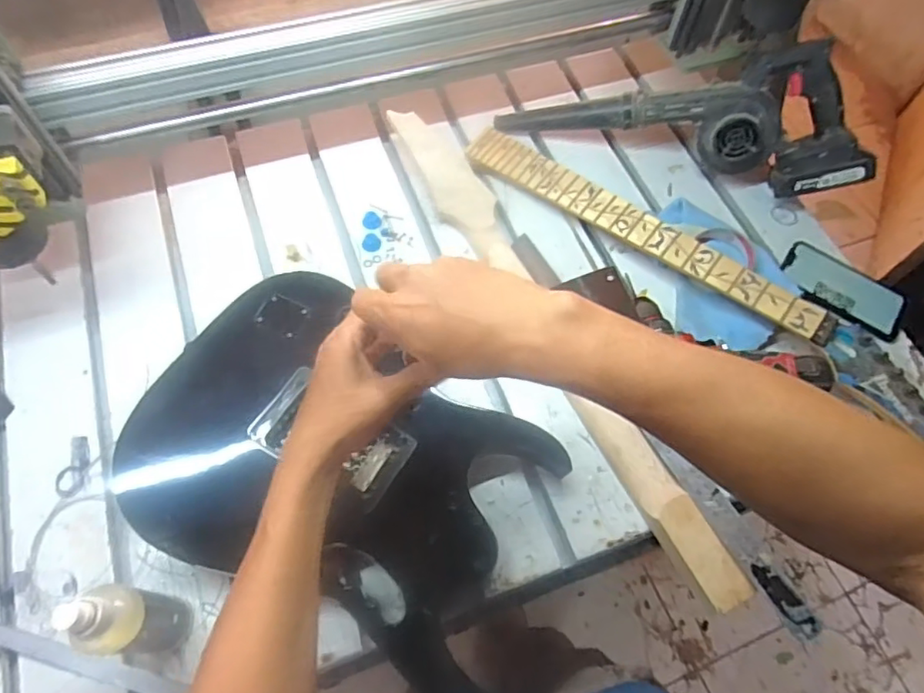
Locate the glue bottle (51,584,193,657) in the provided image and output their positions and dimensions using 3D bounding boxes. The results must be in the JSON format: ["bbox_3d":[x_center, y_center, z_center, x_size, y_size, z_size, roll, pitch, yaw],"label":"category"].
[{"bbox_3d":[-0.272,0.224,0.480,0.047,0.173,0.059,10,64,2],"label":"glue bottle"}]

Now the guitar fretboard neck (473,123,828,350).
[{"bbox_3d":[0.220,-0.150,0.747,0.490,0.013,0.055,34,73,16],"label":"guitar fretboard neck"}]

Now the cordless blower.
[{"bbox_3d":[0.297,-0.319,0.792,0.475,0.155,0.117,17,64,5],"label":"cordless blower"}]

